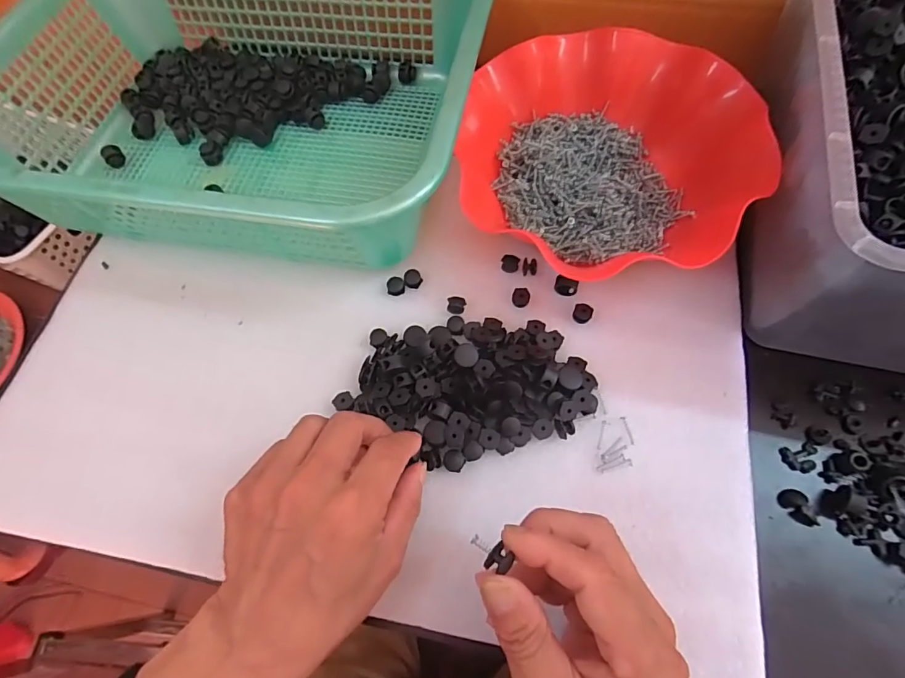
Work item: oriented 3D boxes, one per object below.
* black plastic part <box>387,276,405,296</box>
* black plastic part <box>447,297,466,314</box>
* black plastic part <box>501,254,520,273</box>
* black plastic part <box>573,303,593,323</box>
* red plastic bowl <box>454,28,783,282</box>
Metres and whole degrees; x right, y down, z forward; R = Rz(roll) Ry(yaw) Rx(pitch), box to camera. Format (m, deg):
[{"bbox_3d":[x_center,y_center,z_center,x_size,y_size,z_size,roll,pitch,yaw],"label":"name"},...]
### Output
[{"bbox_3d":[-0.044,-0.041,0.361,0.013,0.004,0.014,-9,66,-1],"label":"black plastic part"},{"bbox_3d":[0.003,-0.024,0.350,0.013,0.007,0.013,4,67,5],"label":"black plastic part"},{"bbox_3d":[0.044,-0.058,0.362,0.013,0.008,0.012,15,68,9],"label":"black plastic part"},{"bbox_3d":[0.095,-0.019,0.342,0.013,0.008,0.013,-1,66,3],"label":"black plastic part"},{"bbox_3d":[0.112,-0.135,0.358,0.206,0.069,0.217,-1,66,3],"label":"red plastic bowl"}]

